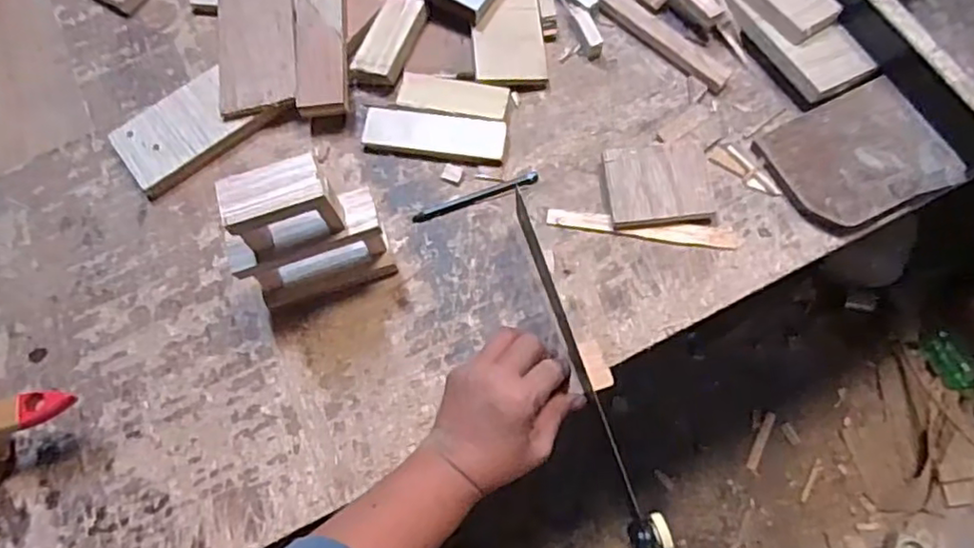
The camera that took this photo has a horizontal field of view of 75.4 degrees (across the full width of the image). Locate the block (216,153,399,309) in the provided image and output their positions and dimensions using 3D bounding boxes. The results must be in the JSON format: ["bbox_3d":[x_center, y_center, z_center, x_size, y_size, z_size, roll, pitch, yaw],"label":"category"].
[{"bbox_3d":[-0.134,-0.029,0.472,0.105,0.143,0.048,-17,71,-4],"label":"block"}]

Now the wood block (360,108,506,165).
[{"bbox_3d":[-0.047,-0.124,0.571,0.127,0.015,0.039,7,71,4],"label":"wood block"}]

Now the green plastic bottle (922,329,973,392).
[{"bbox_3d":[0.859,0.199,1.117,0.055,0.047,0.216,-23,70,-4],"label":"green plastic bottle"}]

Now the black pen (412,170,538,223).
[{"bbox_3d":[-0.010,-0.068,0.552,0.114,0.006,0.012,-18,72,-5],"label":"black pen"}]

